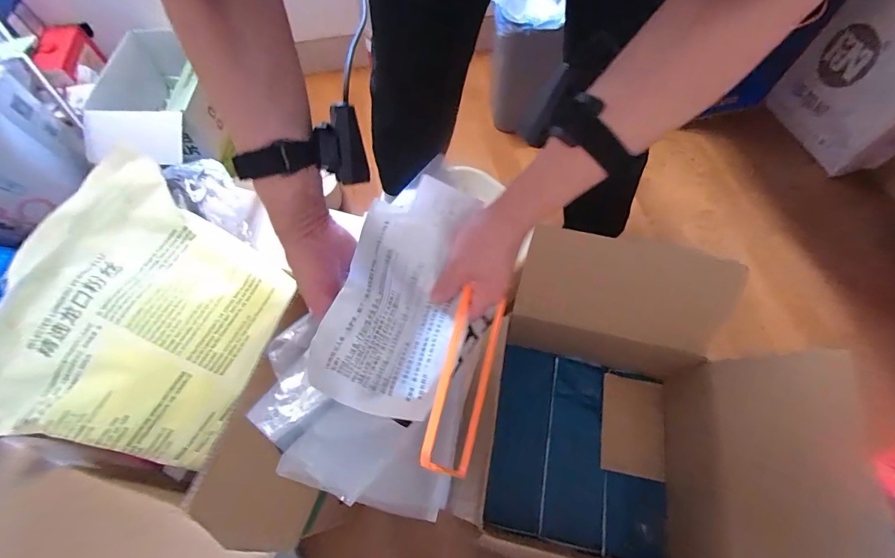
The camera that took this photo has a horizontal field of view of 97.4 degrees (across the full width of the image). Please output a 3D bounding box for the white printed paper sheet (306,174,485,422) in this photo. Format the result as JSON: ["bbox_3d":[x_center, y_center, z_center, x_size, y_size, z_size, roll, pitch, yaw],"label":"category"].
[{"bbox_3d":[-0.039,0.007,0.366,0.115,0.052,0.226,19,72,-9],"label":"white printed paper sheet"}]

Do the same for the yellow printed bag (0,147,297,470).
[{"bbox_3d":[-0.321,0.047,0.417,0.230,0.033,0.288,26,82,-18],"label":"yellow printed bag"}]

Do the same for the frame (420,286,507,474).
[{"bbox_3d":[0.024,0.095,0.420,0.011,0.197,0.209,8,65,18],"label":"frame"}]

